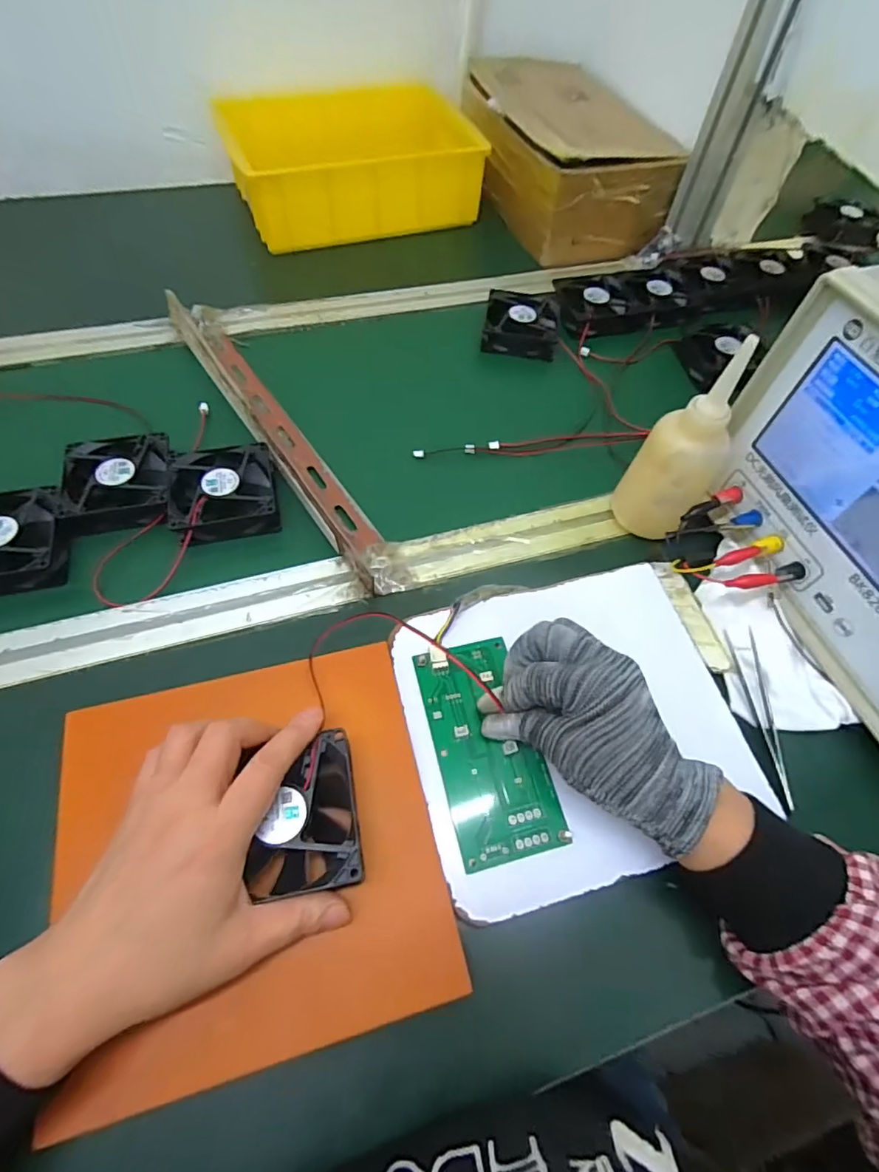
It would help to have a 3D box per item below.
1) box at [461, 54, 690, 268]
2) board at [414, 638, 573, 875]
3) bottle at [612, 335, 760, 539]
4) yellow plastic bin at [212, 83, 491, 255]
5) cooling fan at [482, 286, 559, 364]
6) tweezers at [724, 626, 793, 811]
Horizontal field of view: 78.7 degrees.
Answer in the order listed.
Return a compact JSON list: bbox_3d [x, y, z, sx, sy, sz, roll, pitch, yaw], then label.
[{"bbox_3d":[0.154,-0.555,0.686,0.190,0.102,0.286,-12,59,-10],"label":"box"},{"bbox_3d":[0.029,0.099,0.338,0.064,0.007,0.134,-14,64,-11],"label":"board"},{"bbox_3d":[0.182,-0.105,0.395,0.065,0.133,0.067,31,61,16],"label":"bottle"},{"bbox_3d":[-0.111,-0.529,0.680,0.289,0.101,0.195,-16,60,-13],"label":"yellow plastic bin"},{"bbox_3d":[0.089,-0.285,0.585,0.079,0.032,0.077,9,58,3],"label":"cooling fan"},{"bbox_3d":[0.219,0.085,0.365,0.017,0.010,0.121,2,57,-1],"label":"tweezers"}]

